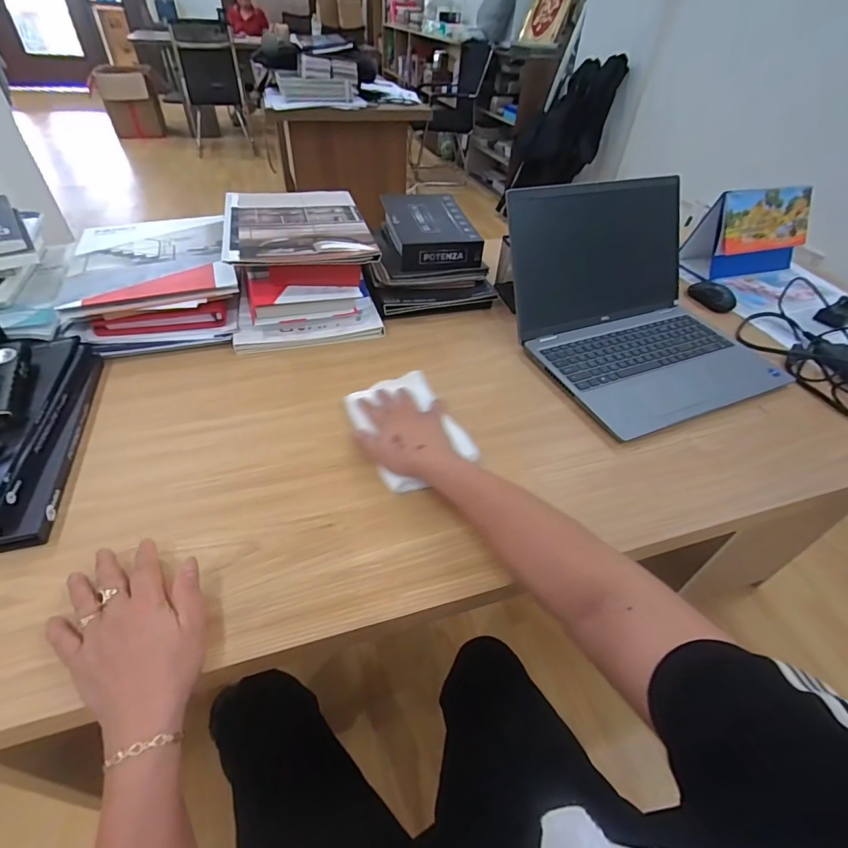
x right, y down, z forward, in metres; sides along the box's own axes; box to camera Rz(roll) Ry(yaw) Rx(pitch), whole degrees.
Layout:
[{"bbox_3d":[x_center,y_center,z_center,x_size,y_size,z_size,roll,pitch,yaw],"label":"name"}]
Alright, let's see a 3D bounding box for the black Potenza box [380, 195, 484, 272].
[{"bbox_3d":[0.005,-0.363,0.833,0.146,0.060,0.211,-11,46,-15],"label":"black Potenza box"}]

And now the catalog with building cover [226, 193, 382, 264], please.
[{"bbox_3d":[-0.208,-0.330,0.738,0.218,0.018,0.275,-9,46,-14],"label":"catalog with building cover"}]

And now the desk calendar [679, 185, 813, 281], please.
[{"bbox_3d":[0.687,-0.402,0.948,0.208,0.158,0.109,-8,45,-12],"label":"desk calendar"}]

